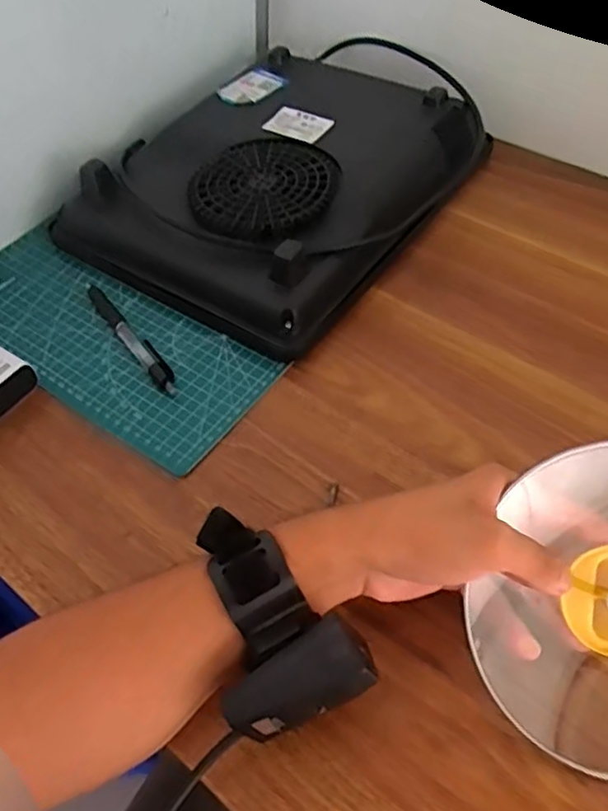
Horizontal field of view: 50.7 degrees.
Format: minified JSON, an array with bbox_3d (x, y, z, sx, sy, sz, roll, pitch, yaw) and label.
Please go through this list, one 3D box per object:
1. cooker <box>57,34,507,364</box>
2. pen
[{"bbox_3d":[-0.008,-0.224,0.585,0.274,0.062,0.376,31,60,23],"label":"cooker"},{"bbox_3d":[-0.133,-0.055,0.492,0.015,0.010,0.138,-32,58,-20],"label":"pen"}]

